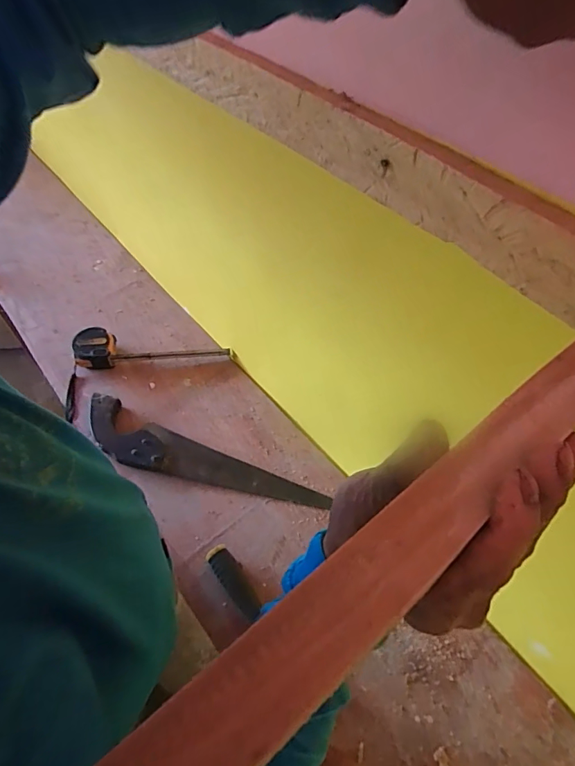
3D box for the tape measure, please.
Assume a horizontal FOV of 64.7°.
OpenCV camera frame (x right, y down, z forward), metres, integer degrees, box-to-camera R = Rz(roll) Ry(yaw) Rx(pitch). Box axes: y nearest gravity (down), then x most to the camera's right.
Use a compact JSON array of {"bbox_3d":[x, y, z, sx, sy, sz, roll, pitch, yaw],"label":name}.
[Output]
[{"bbox_3d":[-0.253,-0.075,0.859,0.282,0.049,0.064,-7,53,-6],"label":"tape measure"}]

